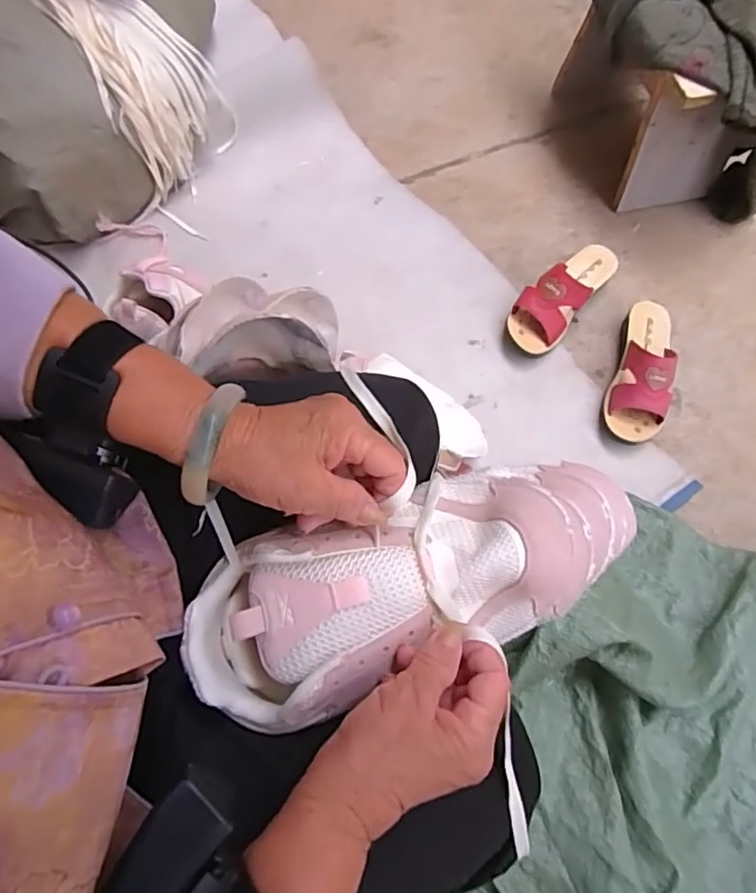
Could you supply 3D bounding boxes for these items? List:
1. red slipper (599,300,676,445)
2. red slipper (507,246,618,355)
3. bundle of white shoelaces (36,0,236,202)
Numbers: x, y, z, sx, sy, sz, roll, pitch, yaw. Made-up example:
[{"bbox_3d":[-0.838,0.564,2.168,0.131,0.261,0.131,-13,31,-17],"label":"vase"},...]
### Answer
[{"bbox_3d":[0.389,-0.118,0.836,0.079,0.085,0.227,14,71,5],"label":"red slipper"},{"bbox_3d":[0.285,-0.239,0.874,0.084,0.080,0.219,40,75,12],"label":"red slipper"},{"bbox_3d":[-0.373,-0.590,0.901,0.200,0.260,0.275,-38,74,-10],"label":"bundle of white shoelaces"}]

